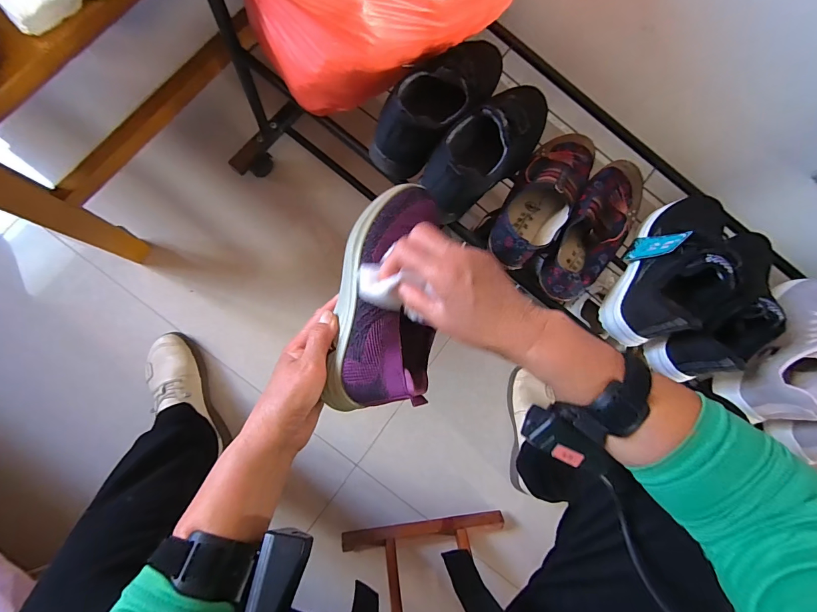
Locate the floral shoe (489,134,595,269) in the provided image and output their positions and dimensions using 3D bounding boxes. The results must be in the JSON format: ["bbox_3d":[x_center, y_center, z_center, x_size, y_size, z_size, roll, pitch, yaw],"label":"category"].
[{"bbox_3d":[0.186,-0.154,0.507,0.080,0.062,0.222,35,81,-2],"label":"floral shoe"}]

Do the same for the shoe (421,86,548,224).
[{"bbox_3d":[0.112,-0.208,0.485,0.213,0.090,0.096,-42,90,-10],"label":"shoe"}]

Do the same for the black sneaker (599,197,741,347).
[{"bbox_3d":[0.366,-0.063,0.495,0.093,0.110,0.249,27,81,-4],"label":"black sneaker"}]

